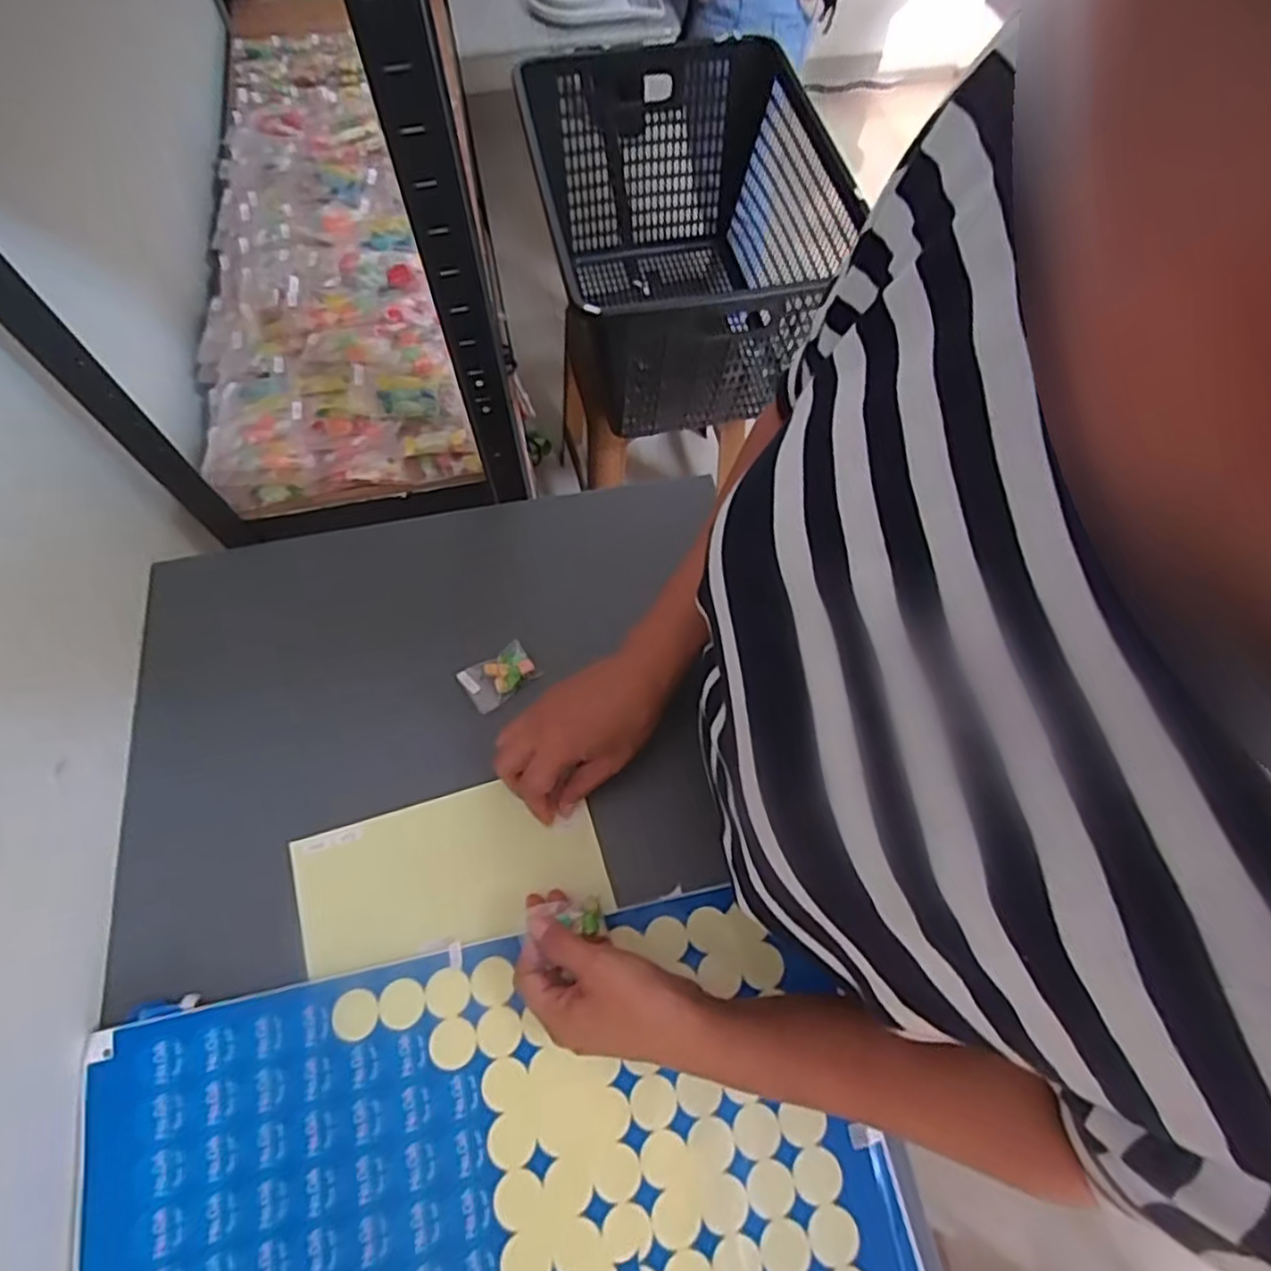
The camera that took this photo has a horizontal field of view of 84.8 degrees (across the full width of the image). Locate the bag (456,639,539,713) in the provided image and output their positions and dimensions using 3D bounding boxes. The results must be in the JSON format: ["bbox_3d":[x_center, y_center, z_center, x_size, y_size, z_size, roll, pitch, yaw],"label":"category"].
[{"bbox_3d":[-0.106,0.031,0.544,0.053,0.012,0.036,-33,71,-14],"label":"bag"}]

